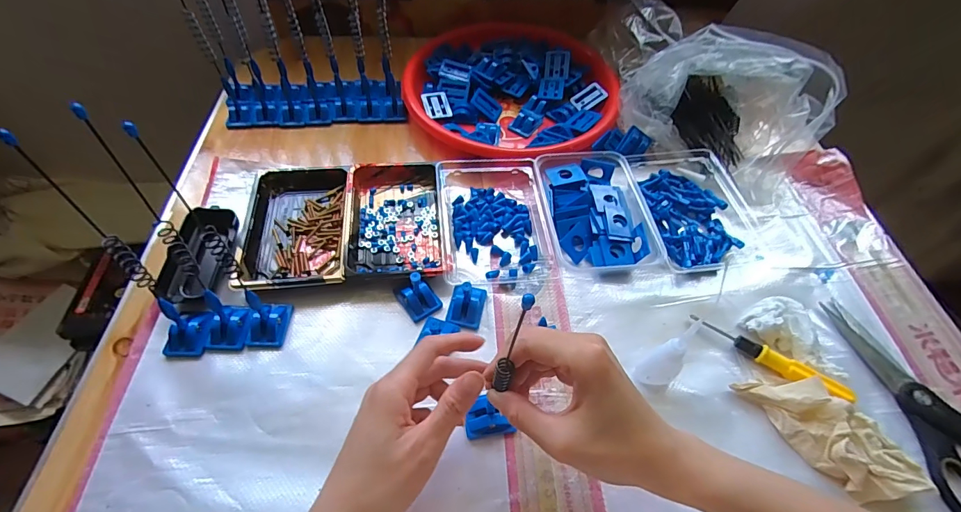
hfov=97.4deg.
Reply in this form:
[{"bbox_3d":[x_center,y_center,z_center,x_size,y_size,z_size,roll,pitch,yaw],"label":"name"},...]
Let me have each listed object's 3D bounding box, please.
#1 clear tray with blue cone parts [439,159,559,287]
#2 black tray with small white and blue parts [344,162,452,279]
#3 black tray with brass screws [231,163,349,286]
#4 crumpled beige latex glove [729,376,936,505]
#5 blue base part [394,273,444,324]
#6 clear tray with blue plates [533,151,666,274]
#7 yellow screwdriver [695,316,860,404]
[{"bbox_3d":[0.014,-0.047,0.475,0.117,0.029,0.164,-4,55,-6],"label":"clear tray with blue cone parts"},{"bbox_3d":[-0.096,-0.046,0.474,0.101,0.023,0.169,-5,55,-6],"label":"black tray with small white and blue parts"},{"bbox_3d":[-0.198,-0.038,0.462,0.106,0.025,0.175,-5,55,-6],"label":"black tray with brass screws"},{"bbox_3d":[0.293,0.139,0.351,0.064,0.038,0.126,-33,63,-23],"label":"crumpled beige latex glove"},{"bbox_3d":[-0.063,0.032,0.409,0.032,0.043,0.044,-33,62,-23],"label":"blue base part"},{"bbox_3d":[0.126,-0.053,0.482,0.112,0.034,0.155,-3,55,-5],"label":"clear tray with blue plates"},{"bbox_3d":[0.270,0.092,0.396,0.139,0.018,0.021,33,60,19],"label":"yellow screwdriver"}]

